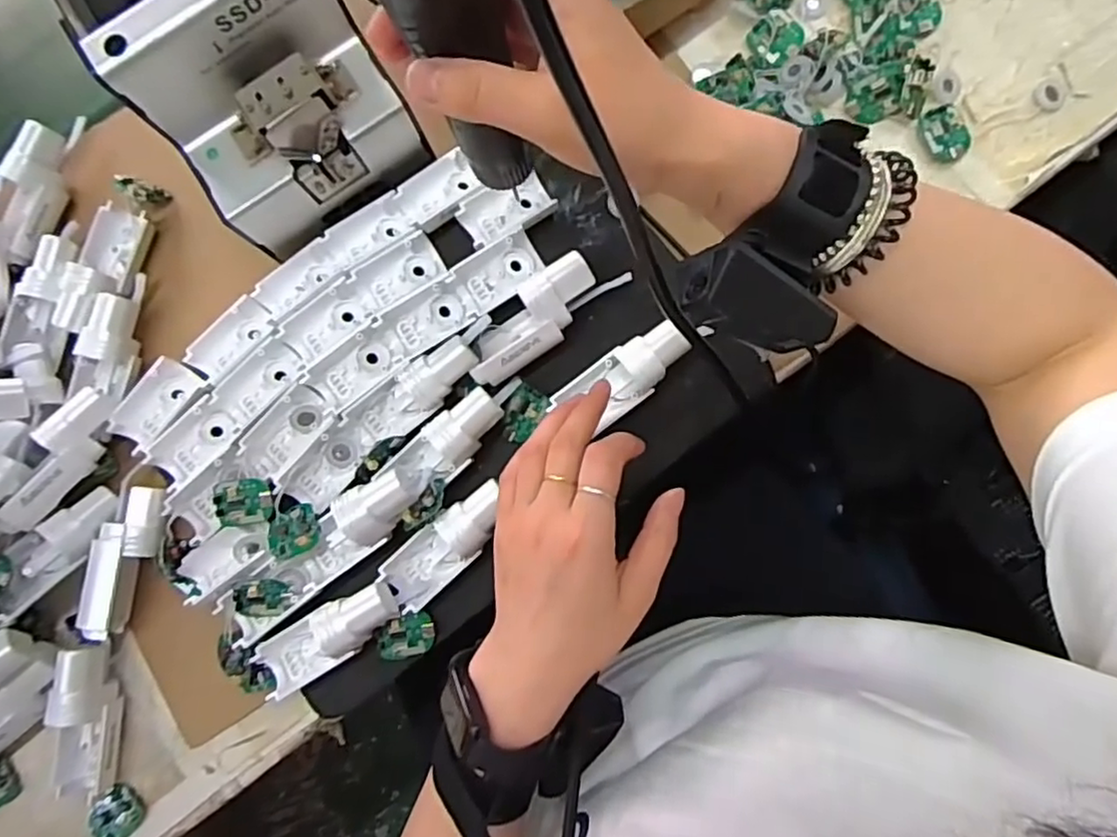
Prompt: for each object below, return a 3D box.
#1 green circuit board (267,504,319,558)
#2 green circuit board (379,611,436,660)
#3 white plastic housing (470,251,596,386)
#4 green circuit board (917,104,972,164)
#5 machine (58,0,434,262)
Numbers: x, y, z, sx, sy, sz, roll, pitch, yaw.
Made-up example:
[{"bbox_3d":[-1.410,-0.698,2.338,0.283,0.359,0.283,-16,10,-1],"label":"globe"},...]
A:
[{"bbox_3d":[-0.160,0.067,0.409,0.034,0.010,0.028,-26,74,14],"label":"green circuit board"},{"bbox_3d":[-0.091,0.131,0.412,0.033,0.004,0.030,-8,101,-8],"label":"green circuit board"},{"bbox_3d":[-0.015,-0.058,0.411,0.034,0.026,0.092,44,102,9],"label":"white plastic housing"},{"bbox_3d":[0.246,-0.182,0.436,0.030,0.006,0.036,-31,81,0],"label":"green circuit board"},{"bbox_3d":[-0.183,-0.215,0.396,0.122,0.124,0.173,-33,81,0],"label":"machine"}]

